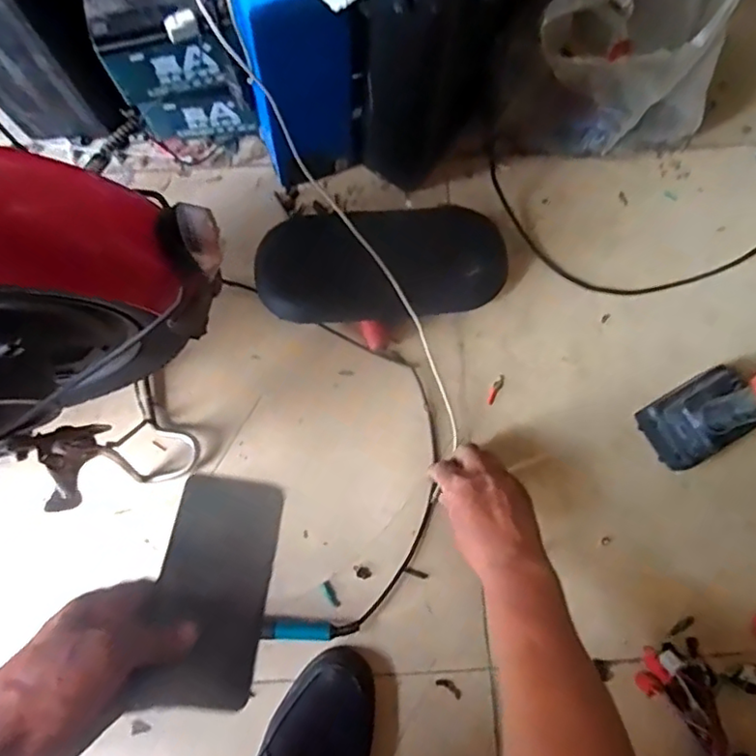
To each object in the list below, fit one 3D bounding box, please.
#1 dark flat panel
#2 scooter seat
[{"bbox_3d":[-0.120,0.152,0.450,0.079,0.015,0.162,11,56,-8],"label":"dark flat panel"},{"bbox_3d":[0.008,-0.134,0.704,0.286,0.066,0.126,-1,78,0],"label":"scooter seat"}]

